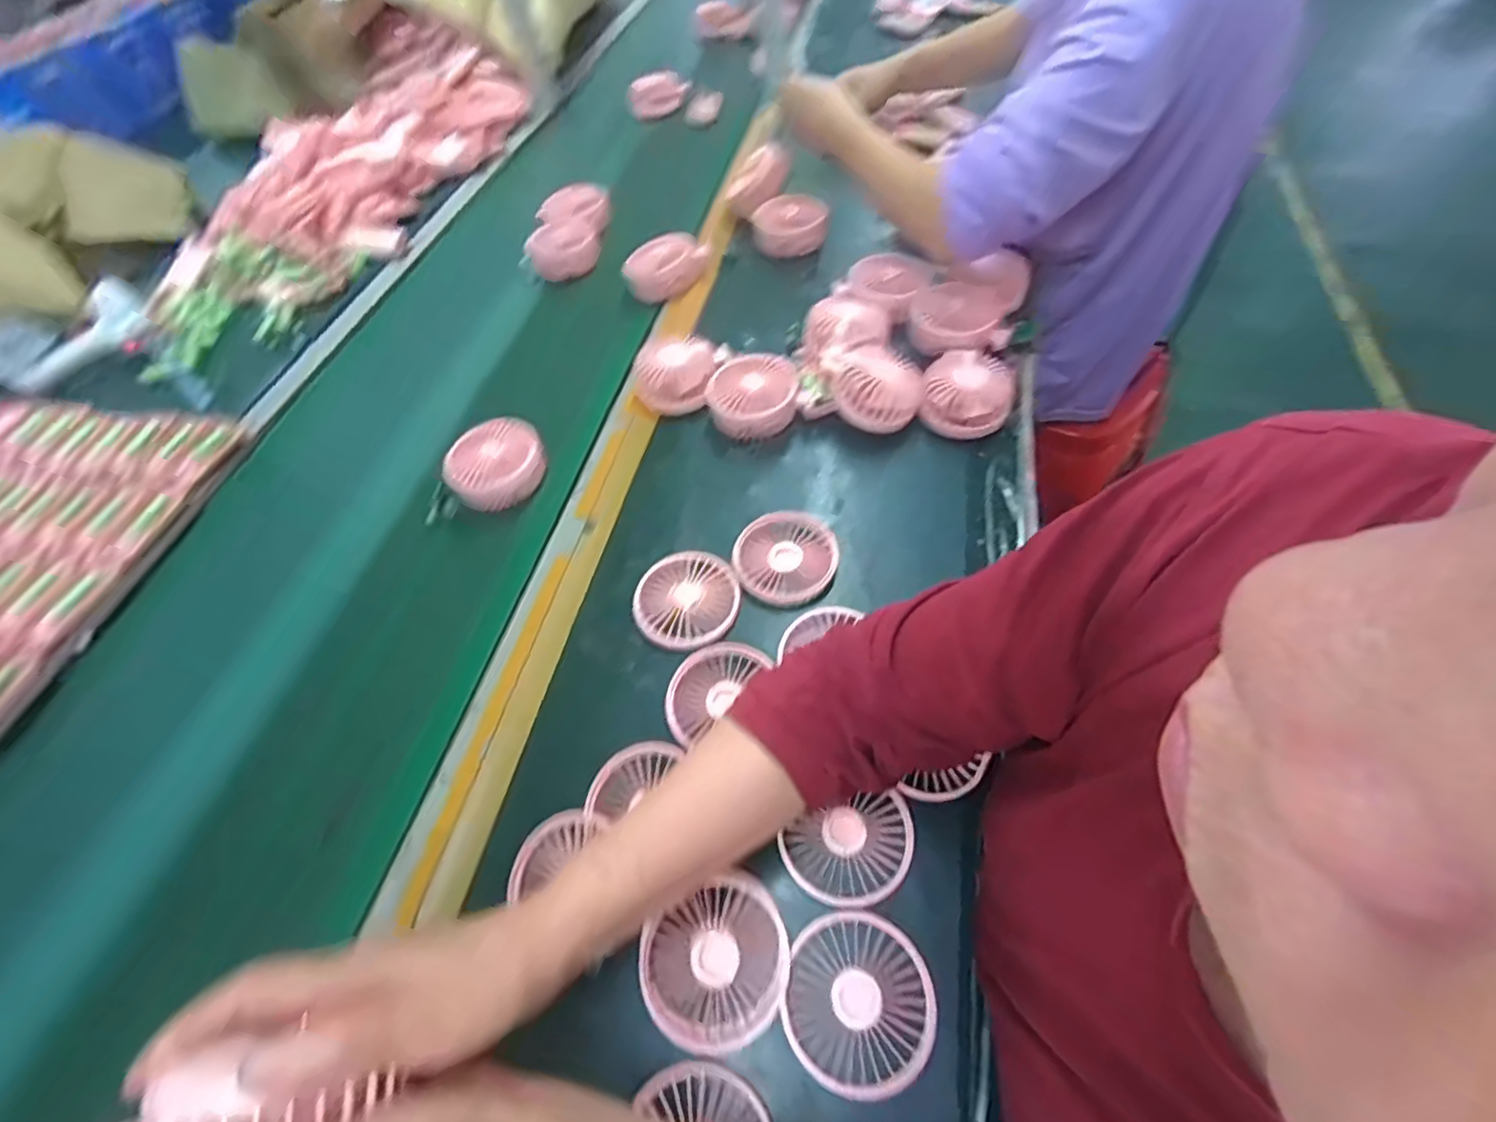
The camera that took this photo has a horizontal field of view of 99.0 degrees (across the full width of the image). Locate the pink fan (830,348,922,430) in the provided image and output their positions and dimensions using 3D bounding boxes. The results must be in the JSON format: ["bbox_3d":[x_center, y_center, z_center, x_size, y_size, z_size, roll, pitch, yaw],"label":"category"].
[{"bbox_3d":[0.127,-0.167,0.628,0.082,0.054,0.080,8,56,12],"label":"pink fan"}]

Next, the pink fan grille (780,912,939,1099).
[{"bbox_3d":[0.067,0.260,0.379,0.086,0.008,0.086,-3,55,5],"label":"pink fan grille"}]

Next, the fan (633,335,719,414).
[{"bbox_3d":[-0.073,-0.198,0.668,0.087,0.037,0.079,-8,54,1],"label":"fan"}]

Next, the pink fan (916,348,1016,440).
[{"bbox_3d":[0.215,-0.163,0.628,0.083,0.046,0.078,-3,55,5],"label":"pink fan"}]

